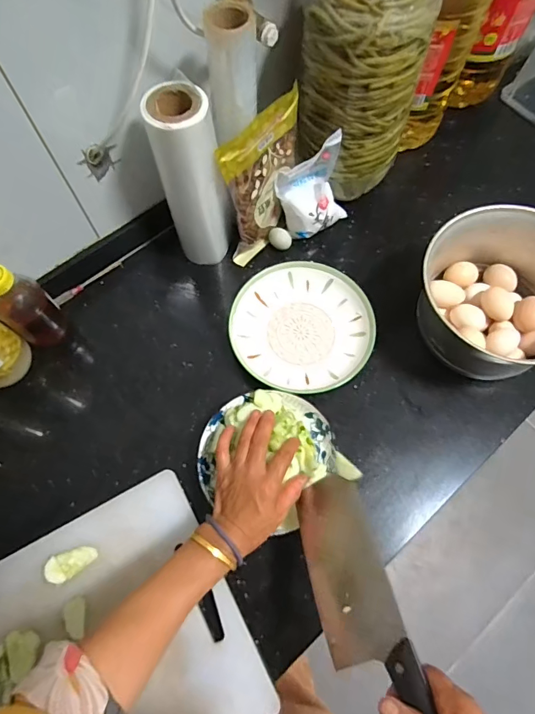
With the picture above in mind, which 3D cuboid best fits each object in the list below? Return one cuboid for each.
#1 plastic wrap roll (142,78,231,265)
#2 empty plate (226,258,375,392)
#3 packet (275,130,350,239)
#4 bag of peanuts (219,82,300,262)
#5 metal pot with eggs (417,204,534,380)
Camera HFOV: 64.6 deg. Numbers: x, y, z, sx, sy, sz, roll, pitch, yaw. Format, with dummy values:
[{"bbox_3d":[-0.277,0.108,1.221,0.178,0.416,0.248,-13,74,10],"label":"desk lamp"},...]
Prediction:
[{"bbox_3d":[-0.096,-0.225,0.561,0.078,0.238,0.073,0,69,1],"label":"plastic wrap roll"},{"bbox_3d":[0.049,-0.044,0.613,0.192,0.029,0.200,0,69,1],"label":"empty plate"},{"bbox_3d":[0.070,-0.245,0.627,0.098,0.124,0.061,-27,71,-9],"label":"packet"},{"bbox_3d":[-0.005,-0.248,0.604,0.039,0.191,0.157,29,73,12],"label":"bag of peanuts"},{"bbox_3d":[0.308,-0.080,0.568,0.212,0.133,0.195,0,69,1],"label":"metal pot with eggs"}]

